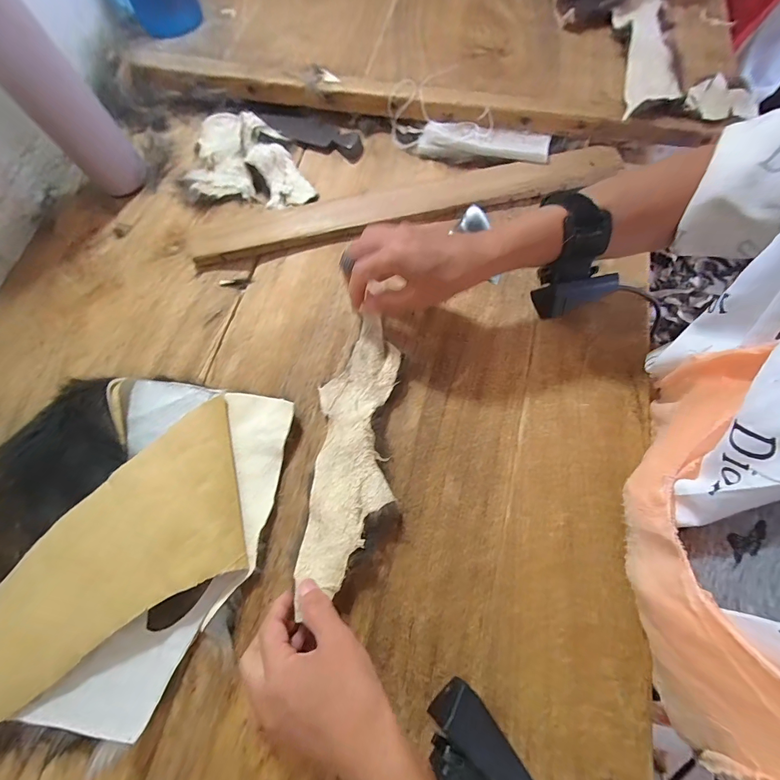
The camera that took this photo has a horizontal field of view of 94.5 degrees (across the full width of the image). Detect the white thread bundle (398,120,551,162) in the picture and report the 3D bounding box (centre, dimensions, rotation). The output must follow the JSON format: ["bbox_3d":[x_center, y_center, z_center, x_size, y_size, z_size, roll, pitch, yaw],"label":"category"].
[{"bbox_3d":[0.103,-0.297,0.428,0.166,0.018,0.039,11,72,4],"label":"white thread bundle"}]

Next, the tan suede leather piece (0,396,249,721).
[{"bbox_3d":[-0.240,0.164,0.283,0.331,0.033,0.121,-43,76,-13],"label":"tan suede leather piece"}]

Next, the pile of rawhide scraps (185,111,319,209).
[{"bbox_3d":[-0.161,-0.278,0.436,0.154,0.028,0.106,15,72,6],"label":"pile of rawhide scraps"}]

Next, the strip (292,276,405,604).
[{"bbox_3d":[-0.027,0.044,0.319,0.077,0.022,0.228,6,70,3],"label":"strip"}]

